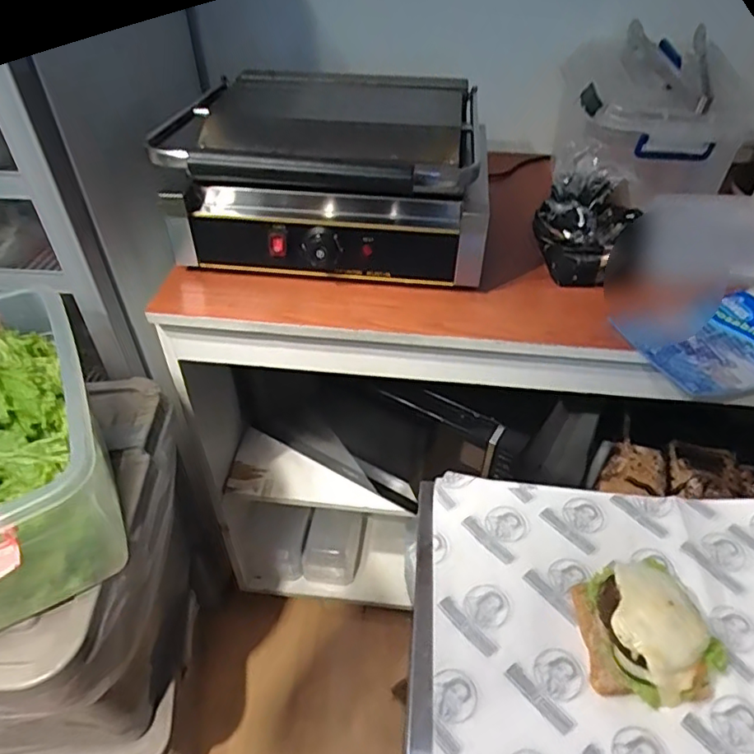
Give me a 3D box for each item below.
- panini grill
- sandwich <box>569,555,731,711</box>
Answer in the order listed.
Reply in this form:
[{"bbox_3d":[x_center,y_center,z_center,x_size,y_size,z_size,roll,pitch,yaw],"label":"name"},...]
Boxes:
[{"bbox_3d":[-0.059,-0.312,0.850,0.410,0.184,0.427,4,43,4],"label":"panini grill"},{"bbox_3d":[0.245,0.215,0.517,0.119,0.051,0.132,1,43,1],"label":"sandwich"}]

